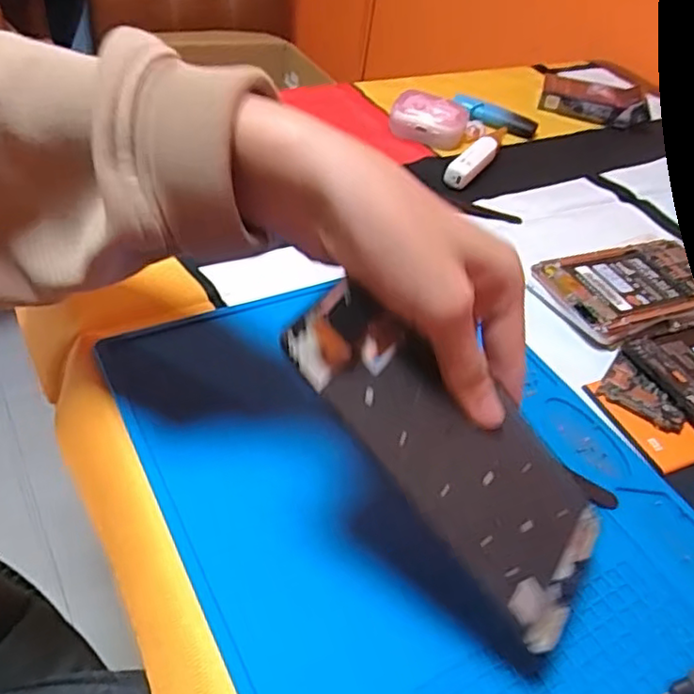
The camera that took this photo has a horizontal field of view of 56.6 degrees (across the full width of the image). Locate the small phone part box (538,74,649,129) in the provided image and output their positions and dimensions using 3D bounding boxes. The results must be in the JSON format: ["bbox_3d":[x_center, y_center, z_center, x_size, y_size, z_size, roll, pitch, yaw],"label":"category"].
[{"bbox_3d":[0.249,-0.248,0.648,0.102,0.026,0.047,19,44,8],"label":"small phone part box"}]

